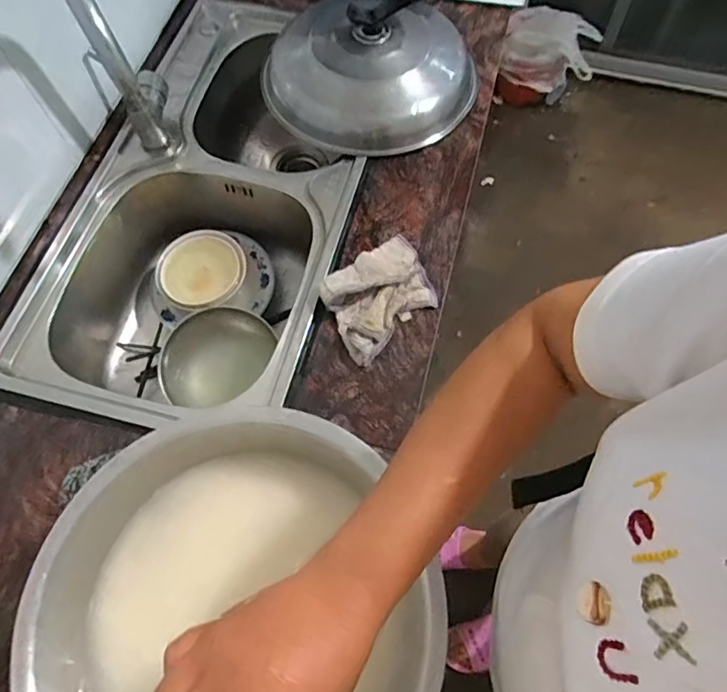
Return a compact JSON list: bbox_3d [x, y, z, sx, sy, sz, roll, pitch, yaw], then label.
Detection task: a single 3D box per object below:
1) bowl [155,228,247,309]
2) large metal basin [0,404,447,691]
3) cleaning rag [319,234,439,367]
[{"bbox_3d":[-0.265,-0.123,0.889,0.121,0.052,0.140,41,64,-16],"label":"bowl"},{"bbox_3d":[-0.118,0.245,0.515,0.340,0.117,0.338,-1,65,2],"label":"large metal basin"},{"bbox_3d":[0.022,-0.064,0.701,0.150,0.037,0.114,-35,68,-13],"label":"cleaning rag"}]

